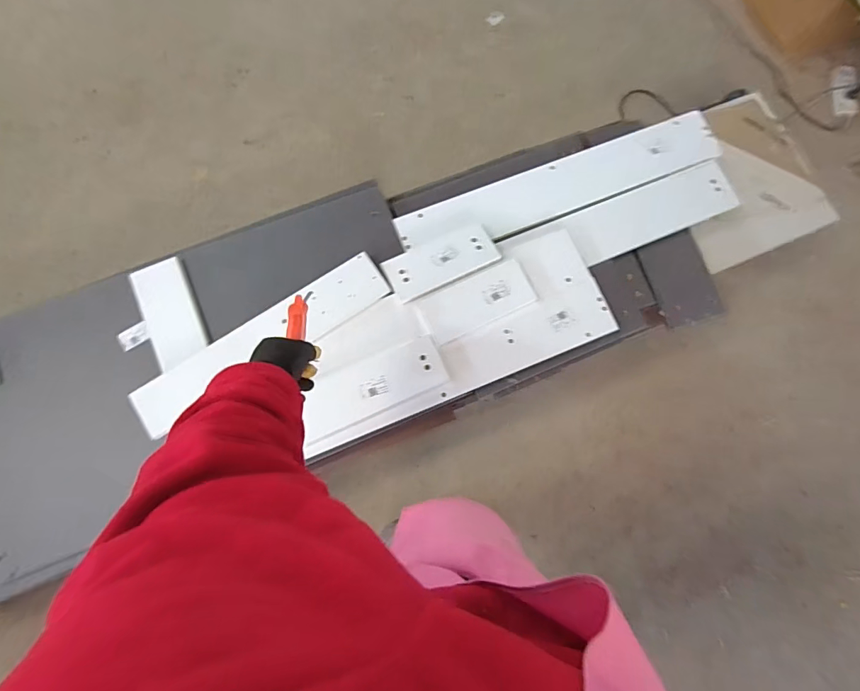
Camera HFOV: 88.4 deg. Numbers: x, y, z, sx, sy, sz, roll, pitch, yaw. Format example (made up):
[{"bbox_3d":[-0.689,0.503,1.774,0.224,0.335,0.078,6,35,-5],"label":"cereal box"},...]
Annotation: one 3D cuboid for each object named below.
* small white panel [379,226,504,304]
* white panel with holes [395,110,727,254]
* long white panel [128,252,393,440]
[{"bbox_3d":[0.026,-0.180,0.945,0.237,0.011,0.109,-24,67,-6],"label":"small white panel"},{"bbox_3d":[0.299,-0.366,1.014,0.764,0.023,0.141,-22,69,-6],"label":"white panel with holes"},{"bbox_3d":[-0.333,-0.010,0.895,0.535,0.033,0.109,-34,81,-7],"label":"long white panel"}]

